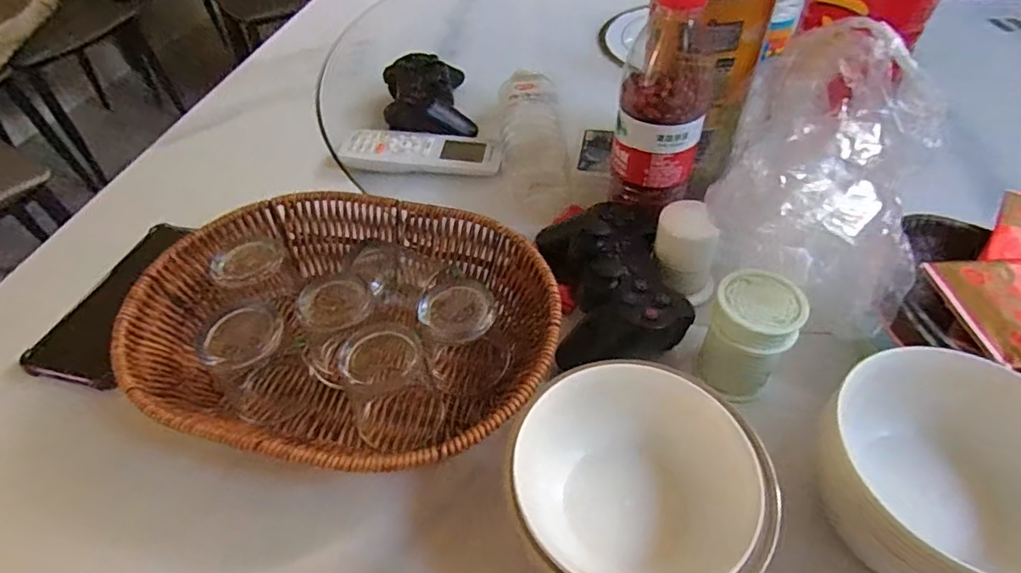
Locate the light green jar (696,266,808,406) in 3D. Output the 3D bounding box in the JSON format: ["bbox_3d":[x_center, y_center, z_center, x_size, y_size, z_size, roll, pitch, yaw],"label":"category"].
[{"bbox_3d":[0.149,0.031,0.344,0.047,0.066,0.048,-2,47,2],"label":"light green jar"}]

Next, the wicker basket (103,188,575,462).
[{"bbox_3d":[-0.107,0.029,0.366,0.267,0.070,0.201,11,49,13],"label":"wicker basket"}]

